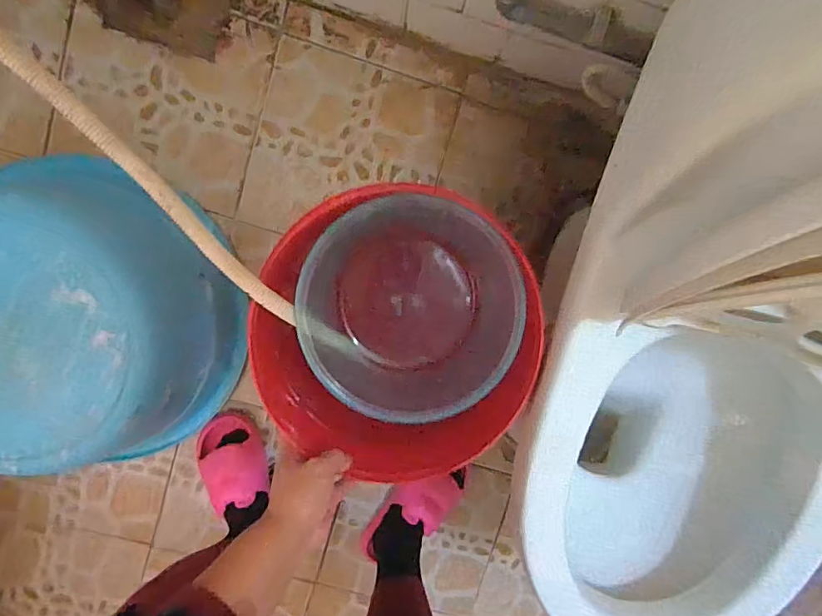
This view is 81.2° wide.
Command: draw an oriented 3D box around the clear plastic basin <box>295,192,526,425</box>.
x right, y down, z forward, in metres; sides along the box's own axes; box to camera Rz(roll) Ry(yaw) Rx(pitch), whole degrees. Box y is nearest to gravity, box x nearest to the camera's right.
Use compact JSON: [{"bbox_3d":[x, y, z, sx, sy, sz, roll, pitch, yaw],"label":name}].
[{"bbox_3d":[-0.006,0.005,0.519,0.212,0.086,0.218,5,98,-4],"label":"clear plastic basin"}]

